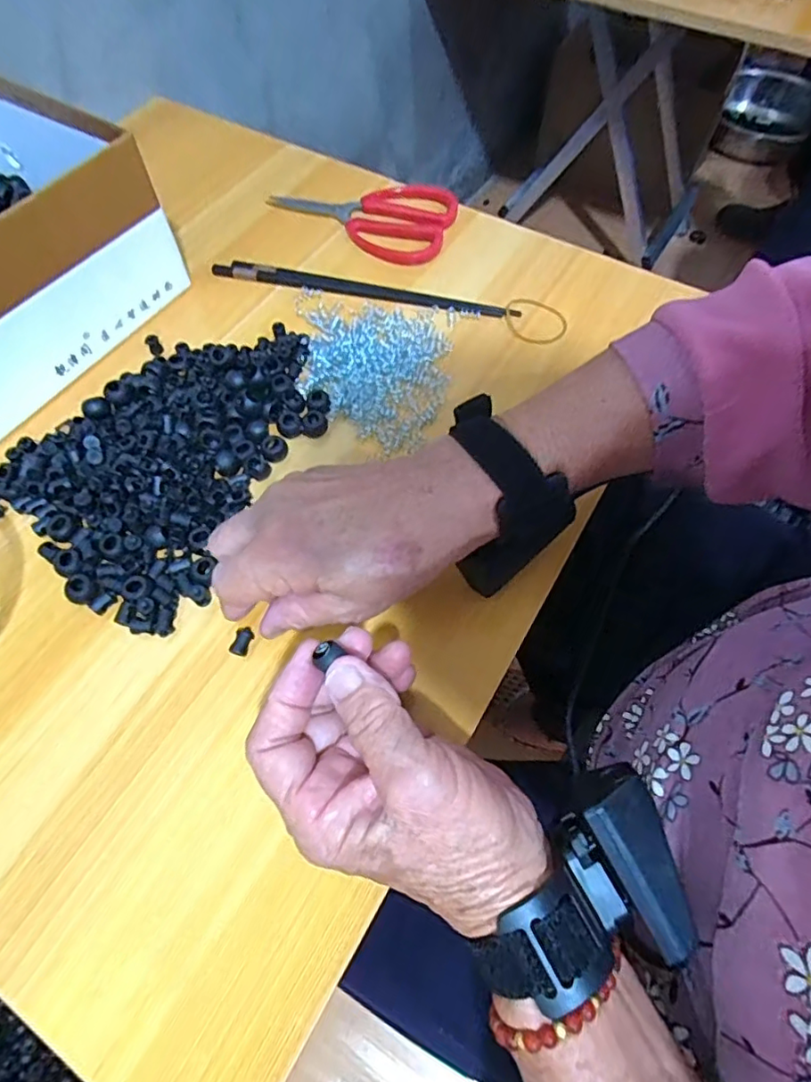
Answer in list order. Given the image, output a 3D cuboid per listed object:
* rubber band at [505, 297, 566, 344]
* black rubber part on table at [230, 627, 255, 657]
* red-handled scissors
[{"bbox_3d":[0.101,-0.171,0.435,0.049,0.004,0.046,0,63,0],"label":"rubber band"},{"bbox_3d":[-0.091,0.056,0.312,0.010,0.007,0.016,18,64,9],"label":"black rubber part on table"},{"bbox_3d":[-0.039,-0.296,0.496,0.162,0.010,0.096,22,65,11],"label":"red-handled scissors"}]

